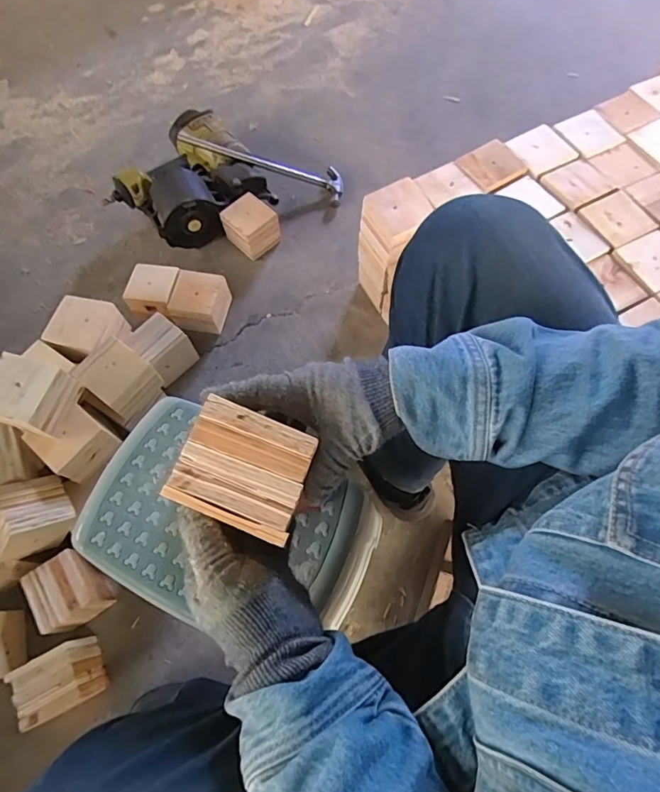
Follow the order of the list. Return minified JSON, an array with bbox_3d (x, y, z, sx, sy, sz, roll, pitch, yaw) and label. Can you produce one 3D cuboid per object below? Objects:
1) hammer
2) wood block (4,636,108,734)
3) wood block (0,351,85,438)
[{"bbox_3d":[-0.150,-0.531,1.081,0.377,0.027,0.101,12,69,-14],"label":"hammer"},{"bbox_3d":[-0.411,0.432,0.723,0.093,0.085,0.088,-26,71,-8],"label":"wood block"},{"bbox_3d":[-0.456,0.000,0.725,0.104,0.086,0.102,19,70,9],"label":"wood block"}]

